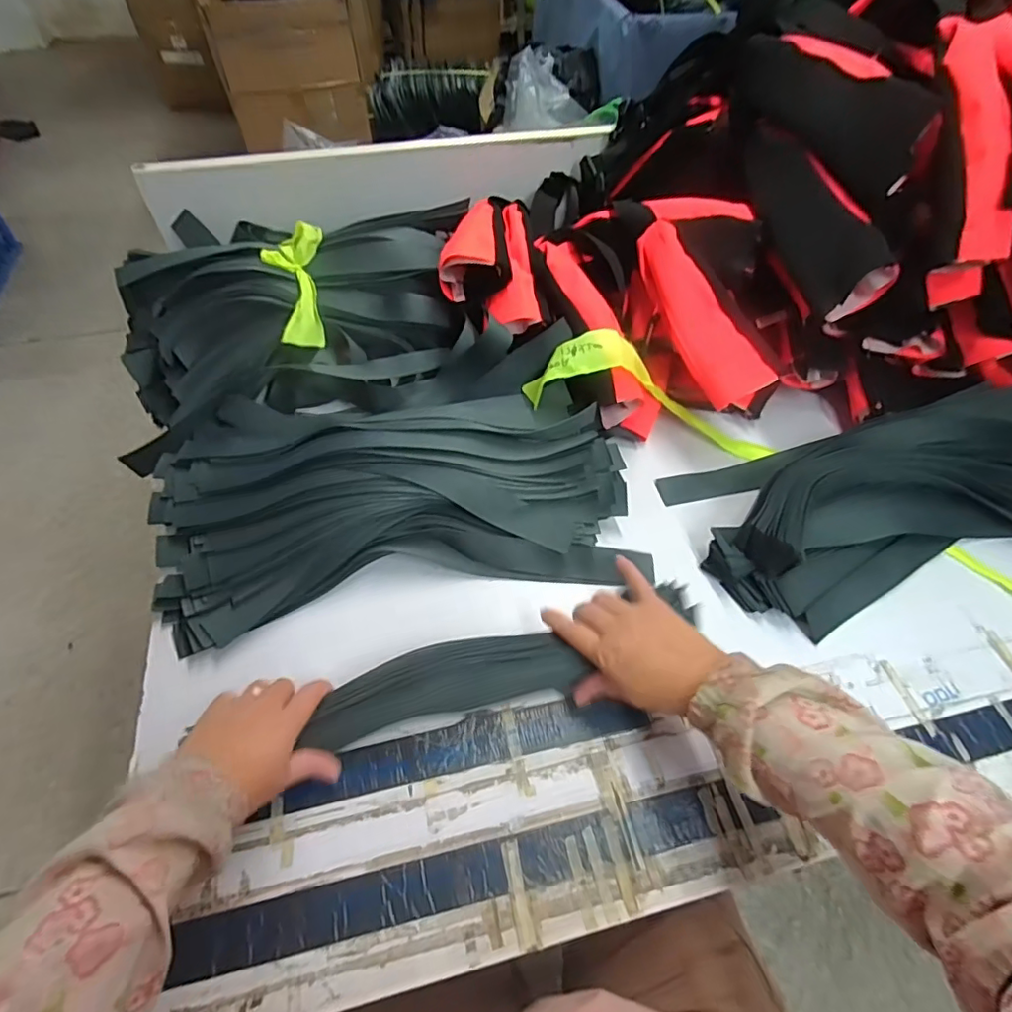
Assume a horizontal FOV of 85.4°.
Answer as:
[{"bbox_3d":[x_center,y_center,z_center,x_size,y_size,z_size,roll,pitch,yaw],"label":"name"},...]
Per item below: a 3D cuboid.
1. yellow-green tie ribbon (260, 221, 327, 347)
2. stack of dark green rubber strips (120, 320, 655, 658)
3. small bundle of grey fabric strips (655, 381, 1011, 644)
[{"bbox_3d":[-0.253,-0.271,0.670,0.076,0.044,0.200,-13,56,-10],"label":"yellow-green tie ribbon"},{"bbox_3d":[-0.133,-0.036,0.622,0.519,0.086,0.373,-9,55,-7],"label":"stack of dark green rubber strips"},{"bbox_3d":[0.451,-0.018,0.622,0.482,0.082,0.215,-13,55,-10],"label":"small bundle of grey fabric strips"}]

